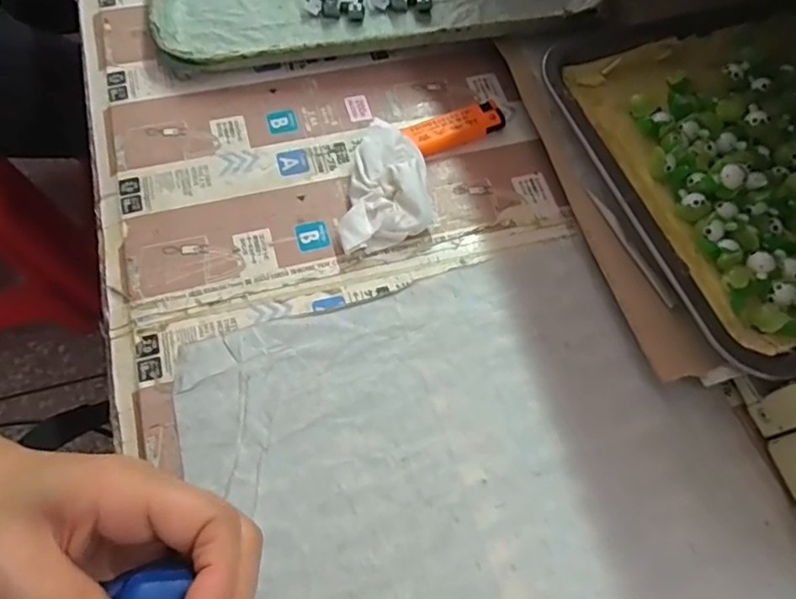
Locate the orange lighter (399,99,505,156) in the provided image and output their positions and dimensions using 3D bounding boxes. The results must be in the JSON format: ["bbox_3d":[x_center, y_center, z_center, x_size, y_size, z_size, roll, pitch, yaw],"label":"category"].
[{"bbox_3d":[0.041,-0.120,0.403,0.073,0.015,0.023,-21,67,-12],"label":"orange lighter"}]

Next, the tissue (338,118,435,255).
[{"bbox_3d":[-0.006,-0.073,0.369,0.054,0.028,0.089,3,65,-1],"label":"tissue"}]

